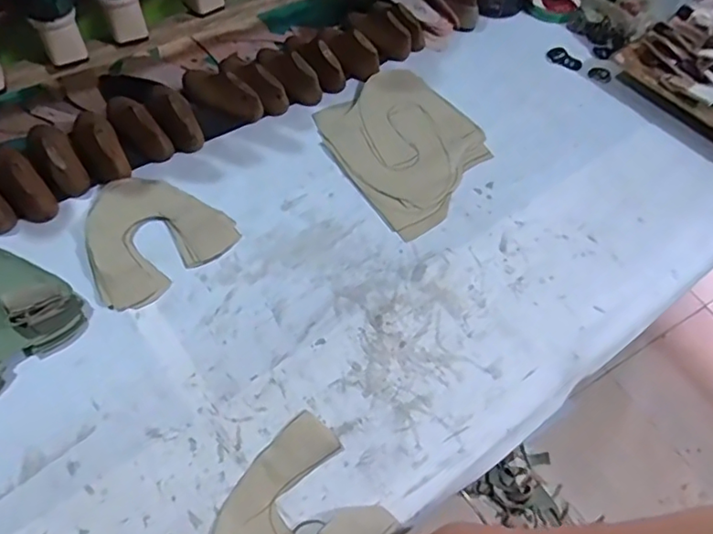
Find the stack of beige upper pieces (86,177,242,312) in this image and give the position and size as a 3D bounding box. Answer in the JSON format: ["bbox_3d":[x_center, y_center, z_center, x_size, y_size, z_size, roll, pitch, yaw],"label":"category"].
[{"bbox_3d":[-0.266,-0.050,0.700,0.173,0.016,0.177,-38,68,-25],"label":"stack of beige upper pieces"}]

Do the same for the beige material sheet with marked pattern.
[{"bbox_3d":[0.074,-0.181,0.814,0.215,0.009,0.268,-28,64,-20],"label":"beige material sheet with marked pattern"}]

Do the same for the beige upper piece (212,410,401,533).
[{"bbox_3d":[-0.065,0.233,0.526,0.156,0.037,0.145,-31,65,-22],"label":"beige upper piece"}]

